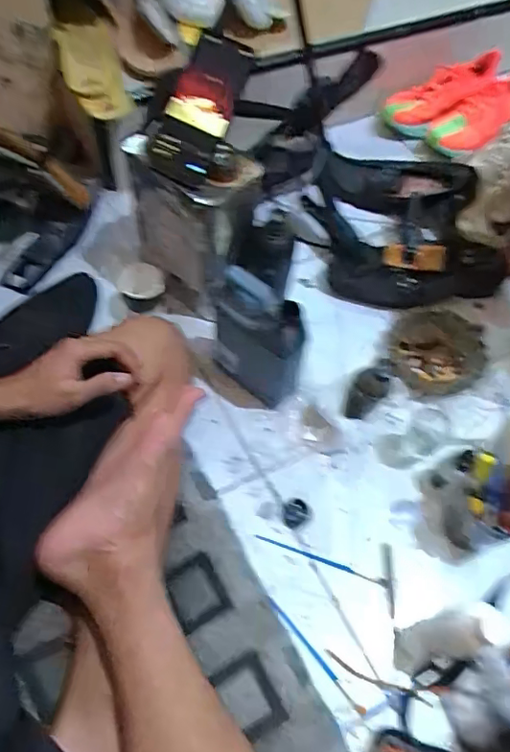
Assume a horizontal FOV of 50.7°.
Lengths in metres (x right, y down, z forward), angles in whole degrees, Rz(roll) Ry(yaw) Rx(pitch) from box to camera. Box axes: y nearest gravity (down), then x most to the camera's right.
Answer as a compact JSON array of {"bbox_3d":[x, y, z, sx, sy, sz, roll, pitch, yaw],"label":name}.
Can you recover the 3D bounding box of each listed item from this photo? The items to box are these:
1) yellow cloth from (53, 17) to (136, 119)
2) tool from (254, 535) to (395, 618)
[{"bbox_3d":[-0.252,-0.481,0.847,0.096,0.038,0.222,-16,62,-13],"label":"yellow cloth"},{"bbox_3d":[0.098,0.216,0.670,0.181,0.007,0.075,25,61,11],"label":"tool"}]

